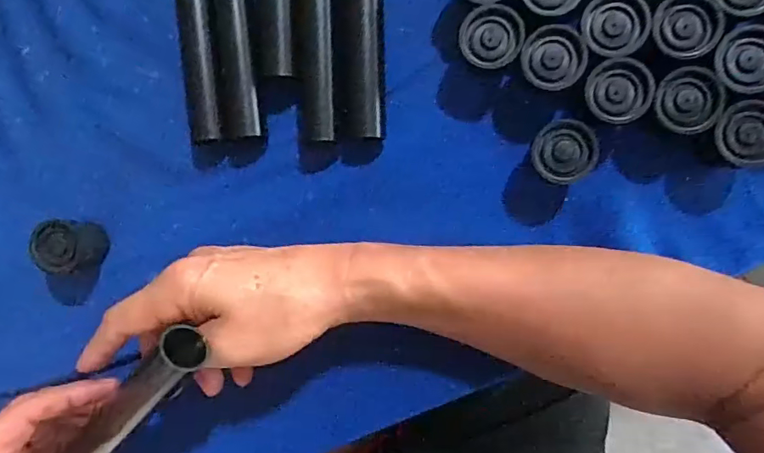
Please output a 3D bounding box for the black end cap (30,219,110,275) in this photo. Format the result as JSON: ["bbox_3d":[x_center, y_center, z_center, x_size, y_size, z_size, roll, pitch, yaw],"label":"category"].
[{"bbox_3d":[-0.207,0.013,0.338,0.037,0.030,0.035,0,93,7],"label":"black end cap"}]

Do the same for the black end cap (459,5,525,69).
[{"bbox_3d":[0.063,-0.107,0.295,0.034,0.032,0.033,0,93,7],"label":"black end cap"}]

